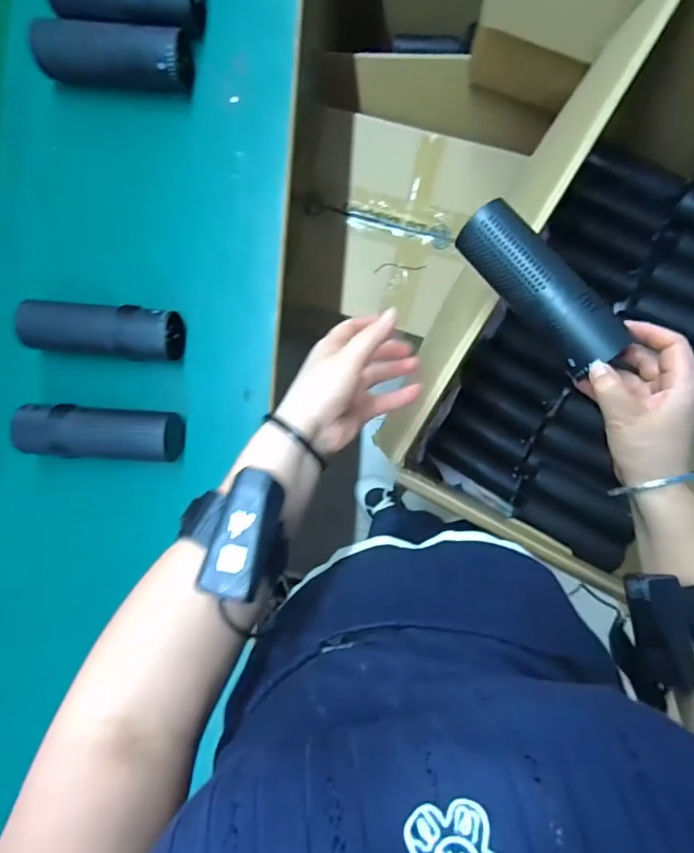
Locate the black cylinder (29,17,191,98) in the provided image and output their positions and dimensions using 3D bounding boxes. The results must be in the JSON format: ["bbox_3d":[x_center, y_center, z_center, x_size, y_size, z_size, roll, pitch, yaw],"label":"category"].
[{"bbox_3d":[-0.260,-0.416,0.536,0.170,0.057,0.052,7,91,3],"label":"black cylinder"}]

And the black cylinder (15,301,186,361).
[{"bbox_3d":[-0.261,-0.102,0.524,0.165,0.071,0.057,7,91,3],"label":"black cylinder"}]

